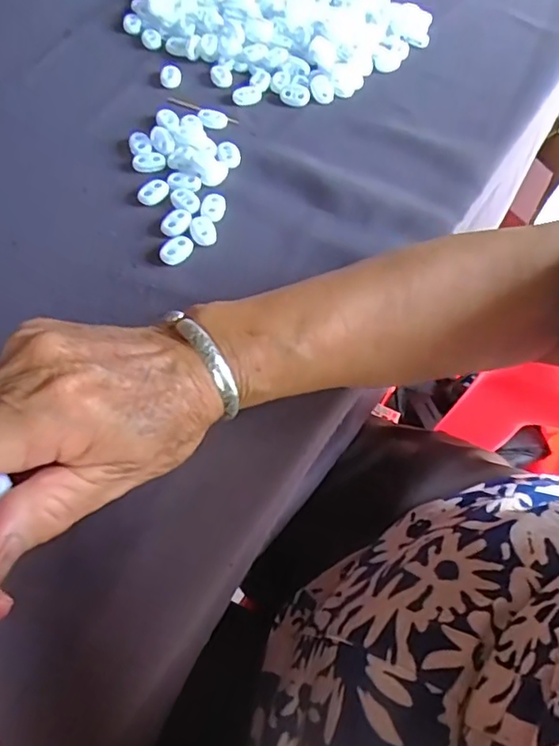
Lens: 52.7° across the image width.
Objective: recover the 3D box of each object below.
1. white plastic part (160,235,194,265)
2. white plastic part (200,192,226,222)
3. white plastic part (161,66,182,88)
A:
[{"bbox_3d":[-0.065,-0.077,0.353,0.016,0.006,0.022,29,61,13],"label":"white plastic part"},{"bbox_3d":[-0.044,-0.110,0.372,0.016,0.005,0.022,-2,59,-5],"label":"white plastic part"},{"bbox_3d":[-0.085,-0.232,0.441,0.016,0.007,0.020,-7,60,-8],"label":"white plastic part"}]

